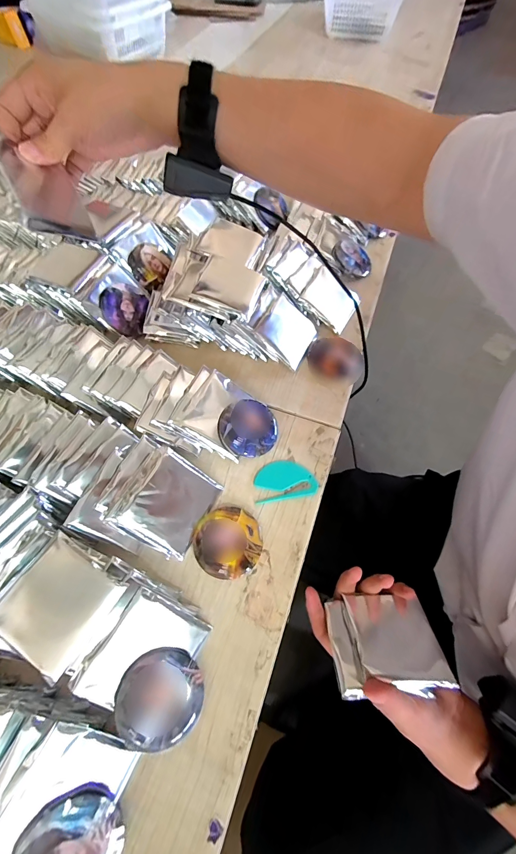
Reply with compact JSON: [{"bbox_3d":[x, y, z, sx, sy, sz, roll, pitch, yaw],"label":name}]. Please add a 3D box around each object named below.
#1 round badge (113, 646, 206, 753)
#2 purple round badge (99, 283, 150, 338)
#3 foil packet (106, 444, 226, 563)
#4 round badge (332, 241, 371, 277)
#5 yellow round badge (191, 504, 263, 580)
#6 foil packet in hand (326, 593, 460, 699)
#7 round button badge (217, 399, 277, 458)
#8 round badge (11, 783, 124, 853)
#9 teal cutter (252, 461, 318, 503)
[{"bbox_3d":[-0.084,0.235,0.292,0.072,0.009,0.071,4,75,-16],"label":"round badge"},{"bbox_3d":[-0.191,-0.169,0.479,0.062,0.013,0.072,20,74,-39],"label":"purple round badge"},{"bbox_3d":[-0.094,0.081,0.358,0.085,0.012,0.092,41,66,-24],"label":"foil packet"},{"bbox_3d":[0.157,-0.280,0.558,0.072,0.008,0.062,12,71,-19],"label":"round badge"},{"bbox_3d":[-0.033,0.122,0.362,0.073,0.011,0.071,0,63,0],"label":"yellow round badge"},{"bbox_3d":[0.125,0.205,0.330,0.100,0.019,0.082,-1,28,-3],"label":"foil packet in hand"},{"bbox_3d":[-0.011,0.001,0.412,0.072,0.009,0.069,5,73,-18],"label":"round button badge"},{"bbox_3d":[-0.140,0.315,0.246,0.072,0.015,0.075,41,69,-11],"label":"round badge"},{"bbox_3d":[0.032,0.061,0.394,0.070,0.005,0.045,-7,63,-3],"label":"teal cutter"}]

